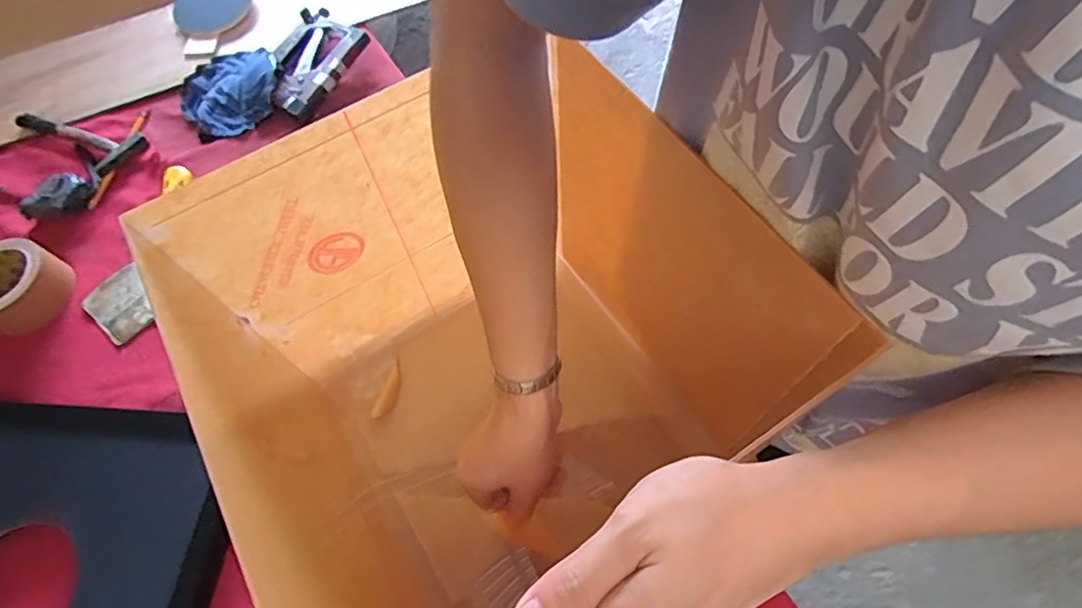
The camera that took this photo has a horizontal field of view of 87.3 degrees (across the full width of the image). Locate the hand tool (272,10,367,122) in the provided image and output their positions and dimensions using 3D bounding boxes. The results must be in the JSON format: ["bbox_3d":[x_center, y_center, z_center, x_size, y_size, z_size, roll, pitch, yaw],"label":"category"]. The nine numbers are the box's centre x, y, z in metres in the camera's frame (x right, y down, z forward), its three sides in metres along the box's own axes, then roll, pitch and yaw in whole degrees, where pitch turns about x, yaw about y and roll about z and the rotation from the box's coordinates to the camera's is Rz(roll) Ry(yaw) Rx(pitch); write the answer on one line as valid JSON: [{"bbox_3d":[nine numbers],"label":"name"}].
[{"bbox_3d":[-0.332,-0.351,0.826,0.114,0.037,0.178,22,67,13],"label":"hand tool"}]

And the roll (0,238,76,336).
[{"bbox_3d":[-0.620,-0.024,0.665,0.097,0.060,0.100,-1,63,2],"label":"roll"}]

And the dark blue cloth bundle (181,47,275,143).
[{"bbox_3d":[-0.449,-0.313,0.817,0.138,0.032,0.157,-25,65,-9],"label":"dark blue cloth bundle"}]

